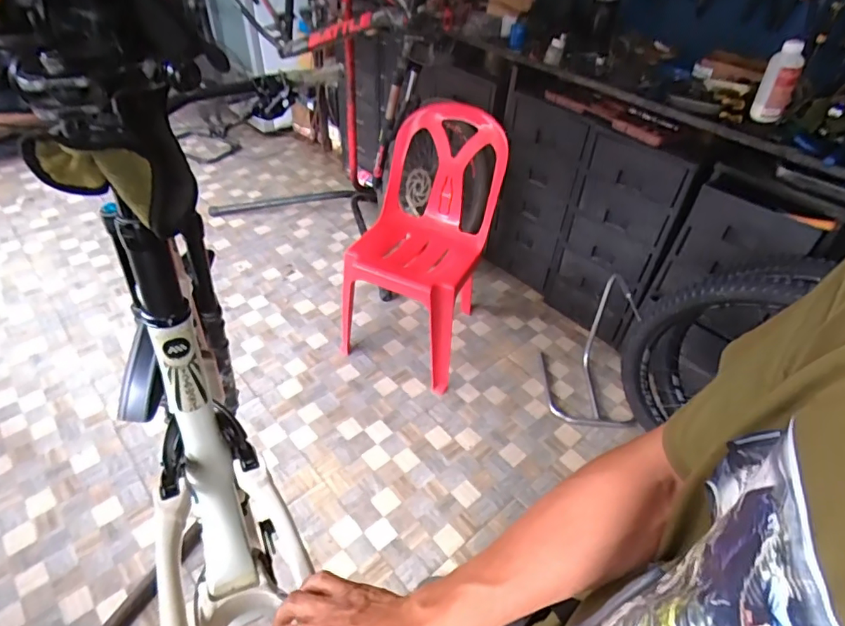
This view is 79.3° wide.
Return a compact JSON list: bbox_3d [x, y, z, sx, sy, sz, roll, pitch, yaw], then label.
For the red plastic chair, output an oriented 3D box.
[{"bbox_3d":[0.001,-0.249,1.740,0.438,0.716,0.591,14,43,12],"label":"red plastic chair"}]

